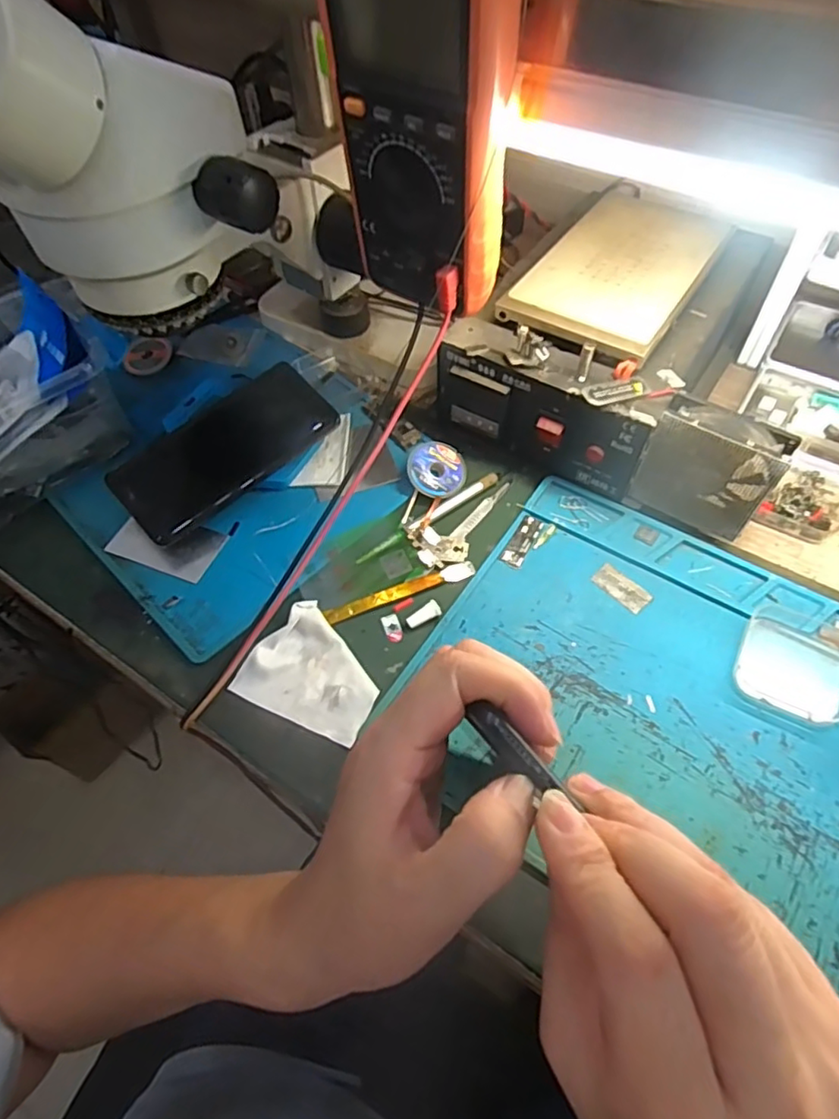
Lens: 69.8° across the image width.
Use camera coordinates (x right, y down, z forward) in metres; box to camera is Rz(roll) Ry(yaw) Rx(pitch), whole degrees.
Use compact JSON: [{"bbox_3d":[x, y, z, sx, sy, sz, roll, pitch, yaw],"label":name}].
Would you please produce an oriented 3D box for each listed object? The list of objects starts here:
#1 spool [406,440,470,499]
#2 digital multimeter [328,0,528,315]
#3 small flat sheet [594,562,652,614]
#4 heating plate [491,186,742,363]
[{"bbox_3d":[0.014,-0.069,0.463,0.046,0.006,0.046,5,73,-15],"label":"spool"},{"bbox_3d":[0.005,-0.215,0.302,0.088,0.167,0.046,32,64,22],"label":"digital multimeter"},{"bbox_3d":[0.138,0.019,0.411,0.018,0.004,0.039,-38,62,-19],"label":"small flat sheet"},{"bbox_3d":[0.152,-0.216,0.451,0.107,0.020,0.184,29,63,20],"label":"heating plate"}]

